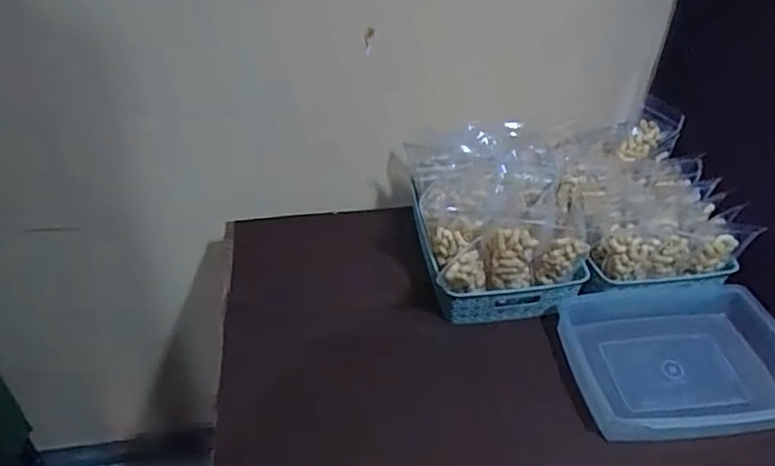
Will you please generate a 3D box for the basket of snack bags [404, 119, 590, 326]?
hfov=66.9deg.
[{"bbox_3d":[0.171,-0.023,0.968,0.244,0.173,0.311,-4,39,-5],"label":"basket of snack bags"}]

